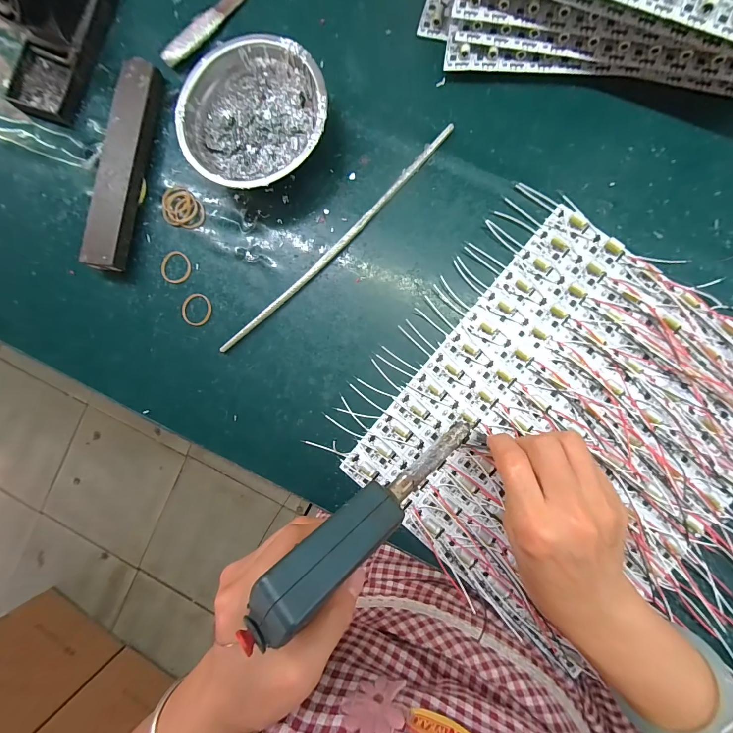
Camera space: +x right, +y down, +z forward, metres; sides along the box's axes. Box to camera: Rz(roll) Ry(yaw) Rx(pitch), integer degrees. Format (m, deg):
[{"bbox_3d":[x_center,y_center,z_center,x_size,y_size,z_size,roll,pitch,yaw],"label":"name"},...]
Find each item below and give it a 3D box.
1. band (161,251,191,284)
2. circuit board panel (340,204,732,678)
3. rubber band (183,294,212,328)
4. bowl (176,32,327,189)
[{"bbox_3d":[-0.181,-0.094,0.317,0.030,0.004,0.031,0,88,7],"label":"band"},{"bbox_3d":[0.163,0.053,0.266,0.249,0.009,0.288,41,93,7],"label":"circuit board panel"},{"bbox_3d":[-0.160,-0.053,0.313,0.028,0.004,0.030,0,88,7],"label":"rubber band"},{"bbox_3d":[-0.093,-0.213,0.291,0.120,0.042,0.118,0,88,7],"label":"bowl"}]

